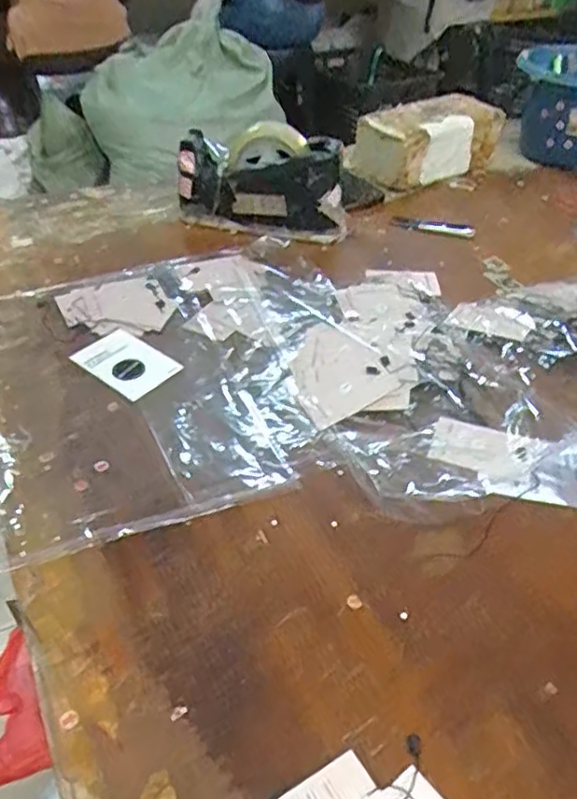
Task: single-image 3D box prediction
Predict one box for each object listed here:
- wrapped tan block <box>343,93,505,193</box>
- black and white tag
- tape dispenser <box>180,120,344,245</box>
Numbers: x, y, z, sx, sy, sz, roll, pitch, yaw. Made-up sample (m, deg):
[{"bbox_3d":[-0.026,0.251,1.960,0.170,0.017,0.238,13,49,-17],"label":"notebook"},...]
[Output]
[{"bbox_3d":[0.193,-0.363,0.948,0.225,0.093,0.094,-26,47,-27],"label":"wrapped tan block"},{"bbox_3d":[-0.154,-0.035,0.629,0.090,0.009,0.060,32,55,23],"label":"black and white tag"},{"bbox_3d":[-0.032,-0.265,0.815,0.202,0.109,0.092,3,41,2],"label":"tape dispenser"}]

